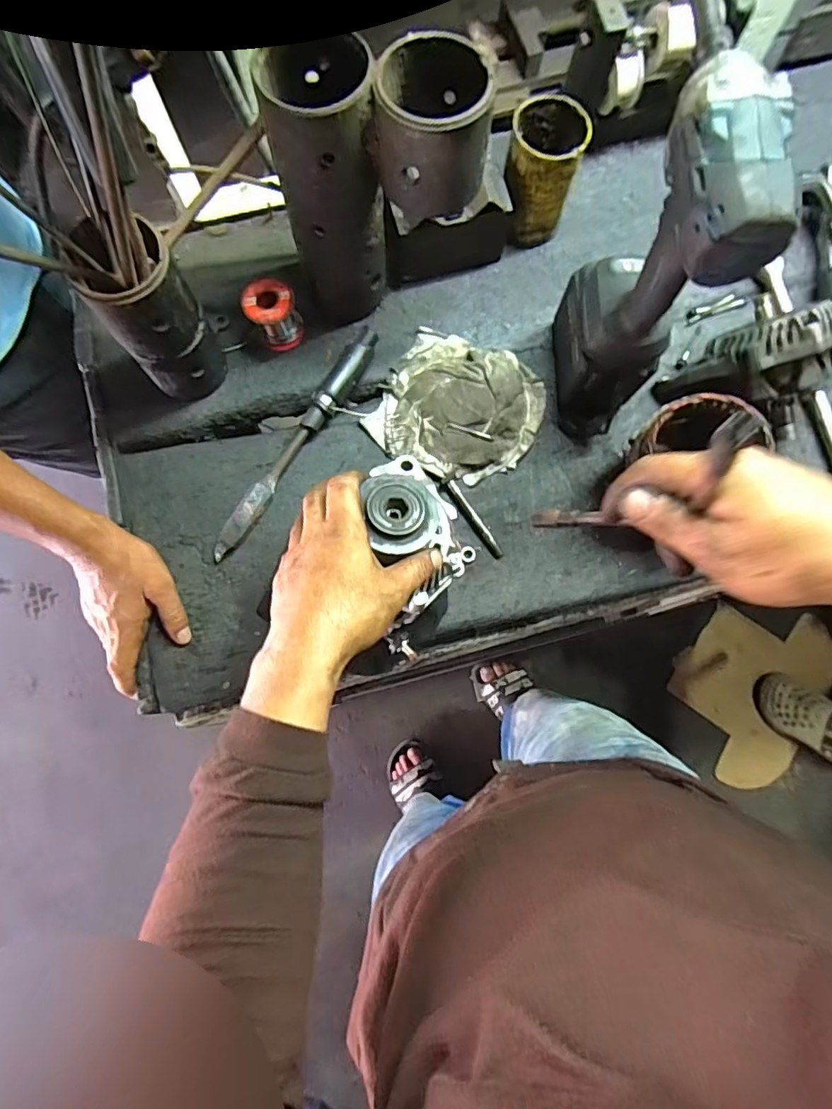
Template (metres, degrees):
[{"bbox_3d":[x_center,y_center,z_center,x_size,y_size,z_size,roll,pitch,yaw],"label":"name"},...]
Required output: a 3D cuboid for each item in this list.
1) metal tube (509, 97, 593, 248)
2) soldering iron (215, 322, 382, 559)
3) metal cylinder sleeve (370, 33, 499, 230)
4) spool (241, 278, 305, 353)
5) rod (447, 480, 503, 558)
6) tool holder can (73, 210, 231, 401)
[{"bbox_3d":[0.130,-0.399,0.565,0.072,0.113,0.075,0,78,-1],"label":"metal tube"},{"bbox_3d":[-0.127,-0.118,0.562,0.029,0.037,0.282,34,80,6],"label":"soldering iron"},{"bbox_3d":[0.014,-0.333,0.421,0.086,0.077,0.087,0,78,-1],"label":"metal cylinder sleeve"},{"bbox_3d":[-0.152,-0.256,0.574,0.050,0.055,0.054,0,78,-1],"label":"spool"},{"bbox_3d":[0.062,-0.038,0.570,0.012,0.009,0.095,-33,80,-7],"label":"rod"},{"bbox_3d":[-0.238,-0.214,0.502,0.080,0.169,0.073,-36,81,-8],"label":"tool holder can"}]

